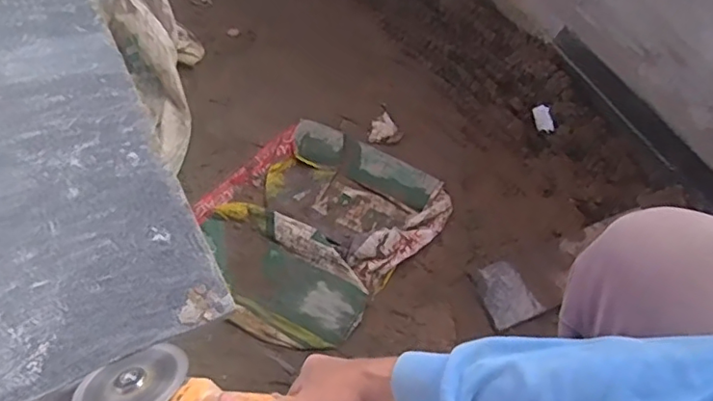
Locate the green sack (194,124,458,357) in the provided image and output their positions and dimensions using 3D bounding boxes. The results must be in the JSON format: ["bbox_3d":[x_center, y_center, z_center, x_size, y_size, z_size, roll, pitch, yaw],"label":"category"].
[{"bbox_3d":[-0.071,0.034,0.929,0.324,0.028,0.381,34,58,20],"label":"green sack"}]

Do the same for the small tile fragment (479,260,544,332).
[{"bbox_3d":[0.227,0.139,0.868,0.076,0.004,0.098,-17,56,-16],"label":"small tile fragment"}]

